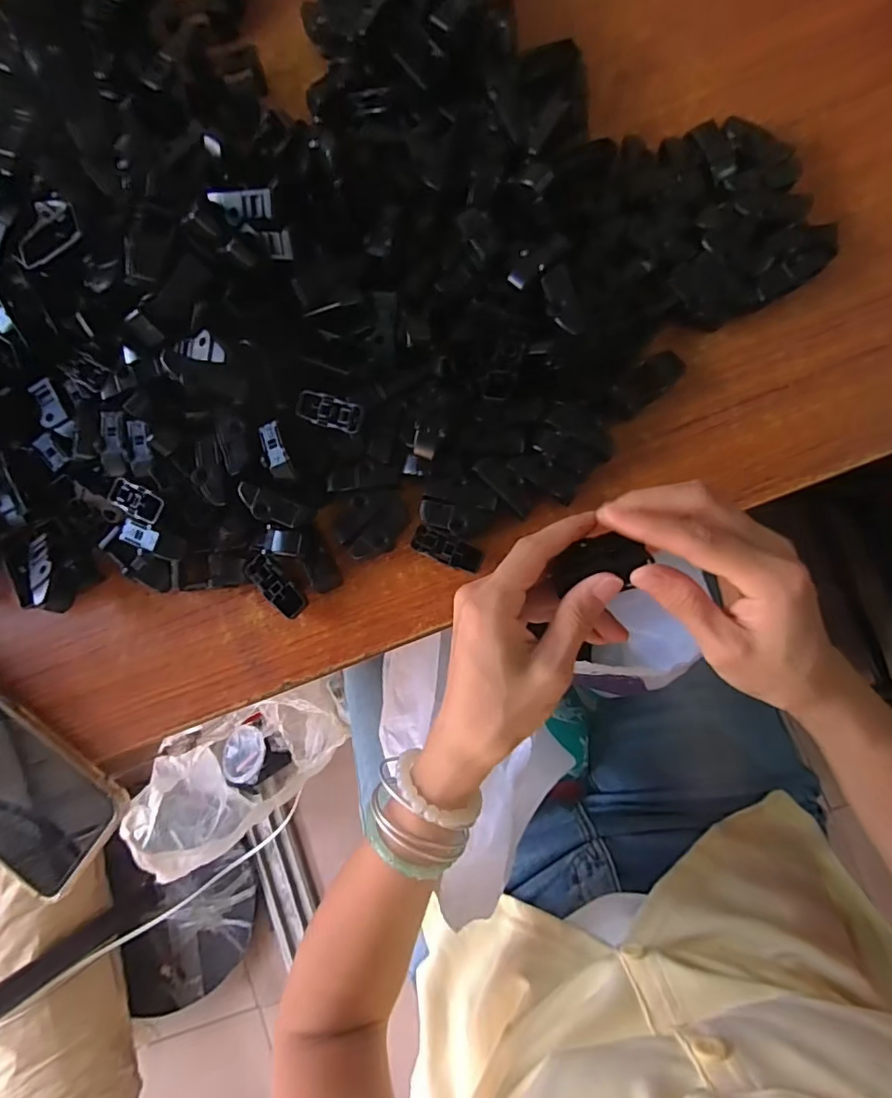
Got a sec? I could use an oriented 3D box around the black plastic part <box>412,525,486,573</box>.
[{"bbox_3d":[0.001,0.001,0.329,0.048,0.006,0.016,22,87,22],"label":"black plastic part"}]

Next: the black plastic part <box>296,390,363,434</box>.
[{"bbox_3d":[-0.073,-0.085,0.329,0.046,0.006,0.018,21,87,17],"label":"black plastic part"}]

